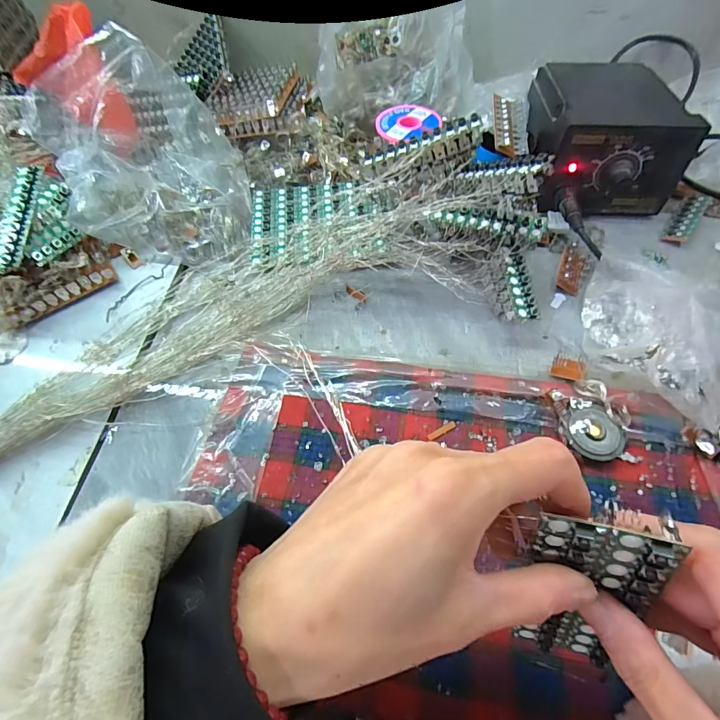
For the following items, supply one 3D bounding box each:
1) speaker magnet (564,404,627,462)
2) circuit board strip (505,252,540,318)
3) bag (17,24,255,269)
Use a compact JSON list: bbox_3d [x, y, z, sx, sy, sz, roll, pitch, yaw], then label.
[{"bbox_3d":[0.154,0.048,0.267,0.037,0.010,0.036,-1,64,2],"label":"speaker magnet"},{"bbox_3d":[0.122,-0.056,0.305,0.017,0.007,0.054,-3,64,1],"label":"circuit board strip"},{"bbox_3d":[-0.183,-0.175,0.343,0.150,0.116,0.163,-23,60,-11],"label":"bag"}]

